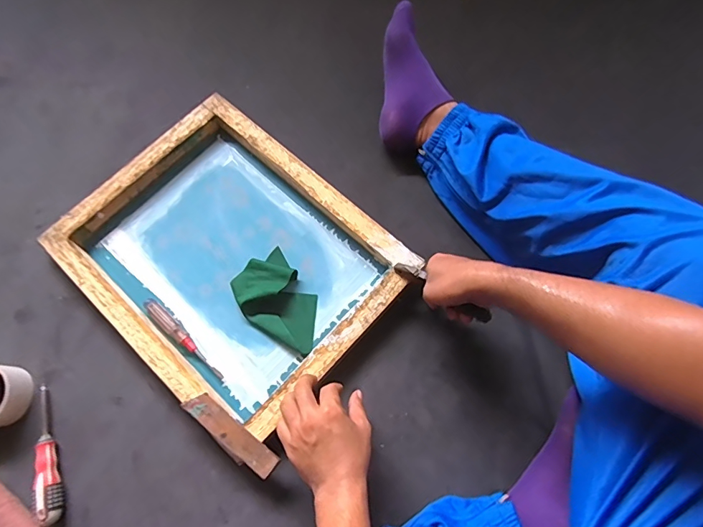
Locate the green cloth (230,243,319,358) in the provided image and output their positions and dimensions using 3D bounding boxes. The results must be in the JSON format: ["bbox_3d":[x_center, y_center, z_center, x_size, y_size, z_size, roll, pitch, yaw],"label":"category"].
[{"bbox_3d":[-0.107,0.061,0.658,0.097,0.028,0.159,-39,73,-10],"label":"green cloth"}]

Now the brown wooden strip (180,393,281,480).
[{"bbox_3d":[-0.162,0.226,0.579,0.145,0.007,0.036,36,76,14],"label":"brown wooden strip"}]

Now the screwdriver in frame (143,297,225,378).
[{"bbox_3d":[-0.256,0.112,0.661,0.169,0.017,0.021,40,77,15],"label":"screwdriver in frame"}]

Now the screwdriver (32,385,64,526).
[{"bbox_3d":[-0.428,0.262,0.607,0.029,0.024,0.183,-21,71,-5],"label":"screwdriver"}]

